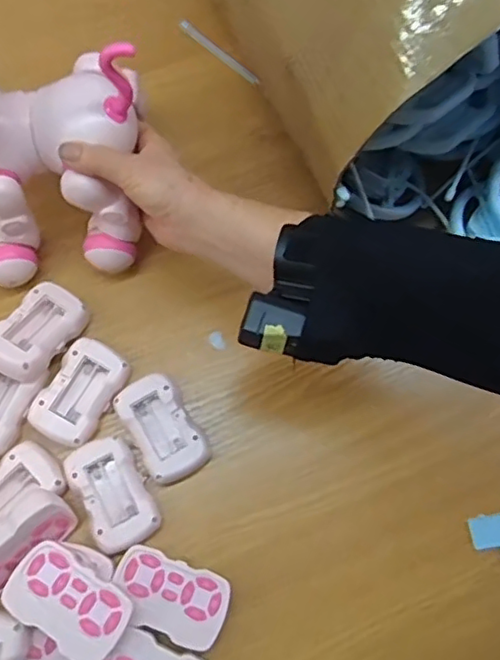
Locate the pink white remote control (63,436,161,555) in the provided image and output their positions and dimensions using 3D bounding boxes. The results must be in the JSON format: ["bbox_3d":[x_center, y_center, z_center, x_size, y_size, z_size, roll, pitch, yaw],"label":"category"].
[{"bbox_3d":[-0.108,0.129,0.476,0.048,0.021,0.085,-29,77,-11],"label":"pink white remote control"}]

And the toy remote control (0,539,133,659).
[{"bbox_3d":[-0.128,0.194,0.434,0.084,0.025,0.052,33,75,7],"label":"toy remote control"}]

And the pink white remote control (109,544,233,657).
[{"bbox_3d":[-0.059,0.200,0.456,0.085,0.025,0.051,22,74,4],"label":"pink white remote control"}]

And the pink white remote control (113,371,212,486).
[{"bbox_3d":[-0.071,0.081,0.493,0.050,0.019,0.086,-32,77,-11],"label":"pink white remote control"}]

